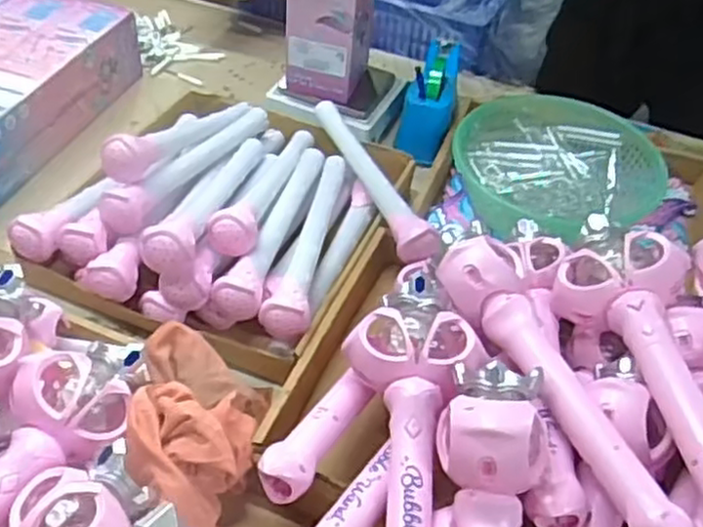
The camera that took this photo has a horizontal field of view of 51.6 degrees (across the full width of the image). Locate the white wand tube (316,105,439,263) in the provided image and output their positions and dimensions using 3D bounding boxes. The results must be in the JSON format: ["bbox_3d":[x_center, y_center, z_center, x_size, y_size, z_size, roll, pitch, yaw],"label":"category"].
[{"bbox_3d":[0.025,-0.112,0.950,0.045,0.047,0.328,-12,47,-17],"label":"white wand tube"}]

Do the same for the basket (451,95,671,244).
[{"bbox_3d":[0.260,-0.128,0.969,0.236,0.076,0.226,2,45,-2],"label":"basket"}]

